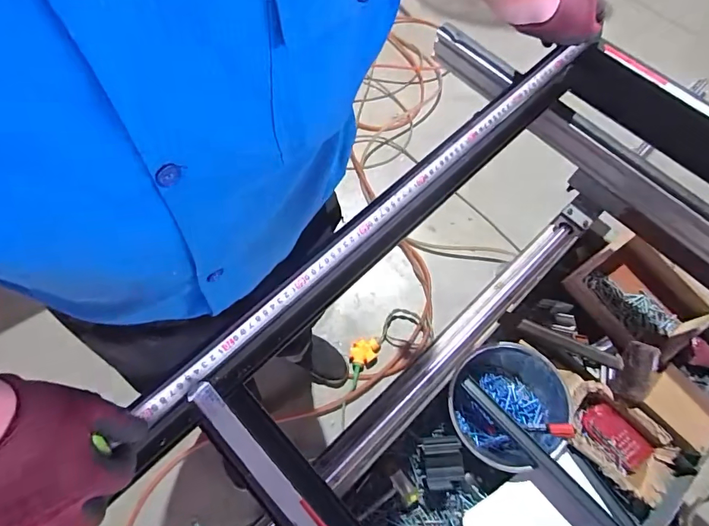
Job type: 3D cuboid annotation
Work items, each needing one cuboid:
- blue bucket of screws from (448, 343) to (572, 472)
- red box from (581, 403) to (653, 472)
[{"bbox_3d":[0.270,0.266,0.786,0.204,0.141,0.195,1,66,-2],"label":"blue bucket of screws"},{"bbox_3d":[0.468,0.310,0.758,0.067,0.031,0.112,-41,69,5],"label":"red box"}]

